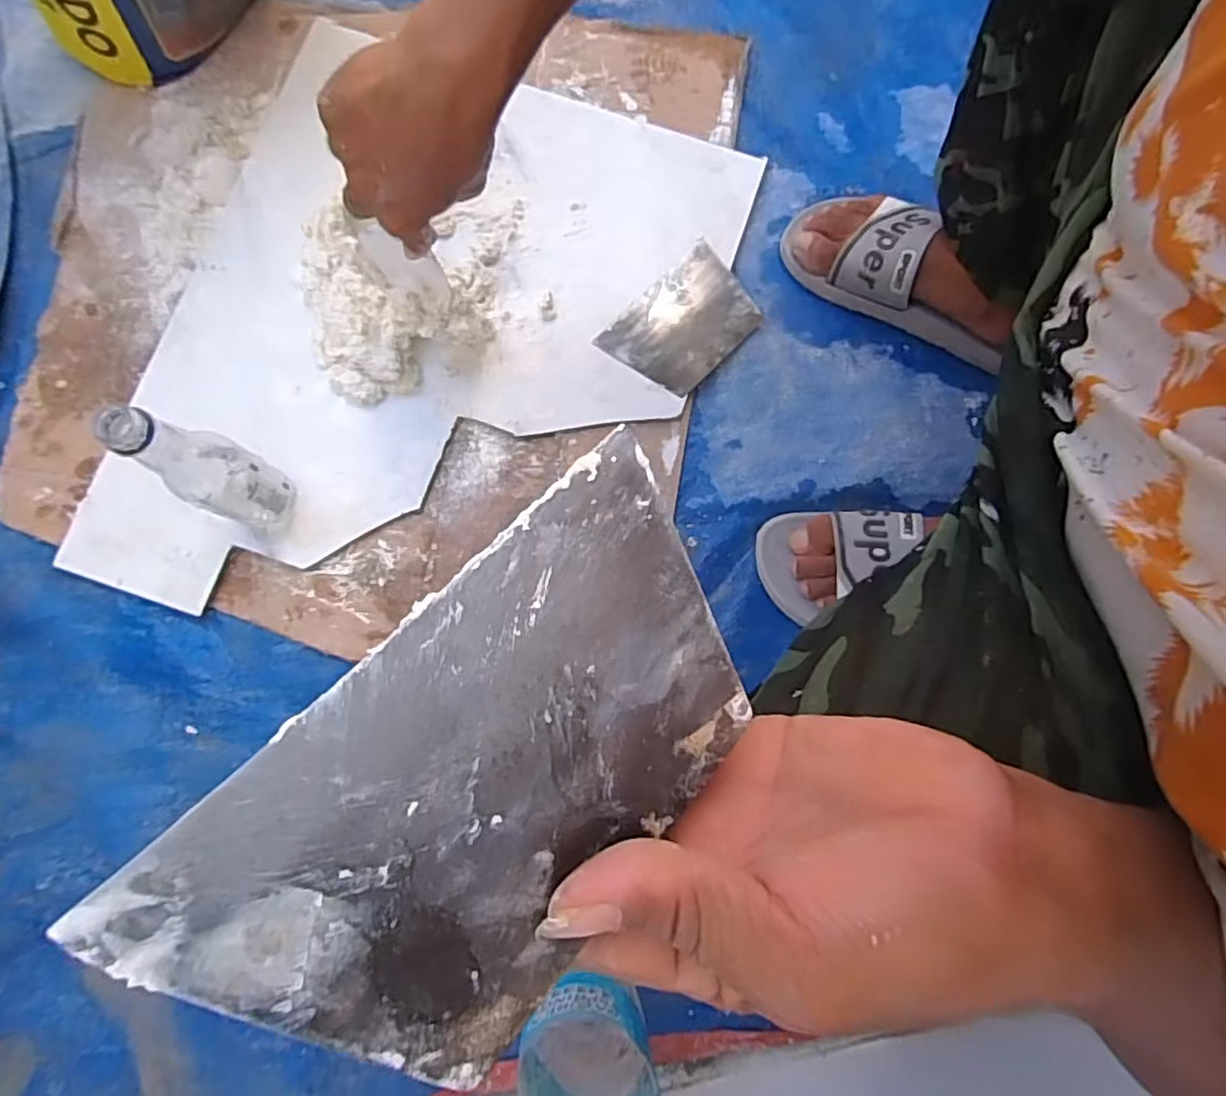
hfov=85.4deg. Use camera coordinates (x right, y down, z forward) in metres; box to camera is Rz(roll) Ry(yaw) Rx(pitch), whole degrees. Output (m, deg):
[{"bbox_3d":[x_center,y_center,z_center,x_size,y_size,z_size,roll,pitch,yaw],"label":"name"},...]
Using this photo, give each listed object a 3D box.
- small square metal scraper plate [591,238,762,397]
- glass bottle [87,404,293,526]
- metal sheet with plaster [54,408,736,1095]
[{"bbox_3d":[0.069,-0.213,0.630,0.097,0.004,0.141,44,82,4],"label":"small square metal scraper plate"},{"bbox_3d":[-0.302,-0.057,0.500,0.054,0.196,0.054,24,81,2],"label":"glass bottle"},{"bbox_3d":[-0.020,0.050,0.153,0.136,0.004,0.089,-45,114,-23],"label":"metal sheet with plaster"}]

